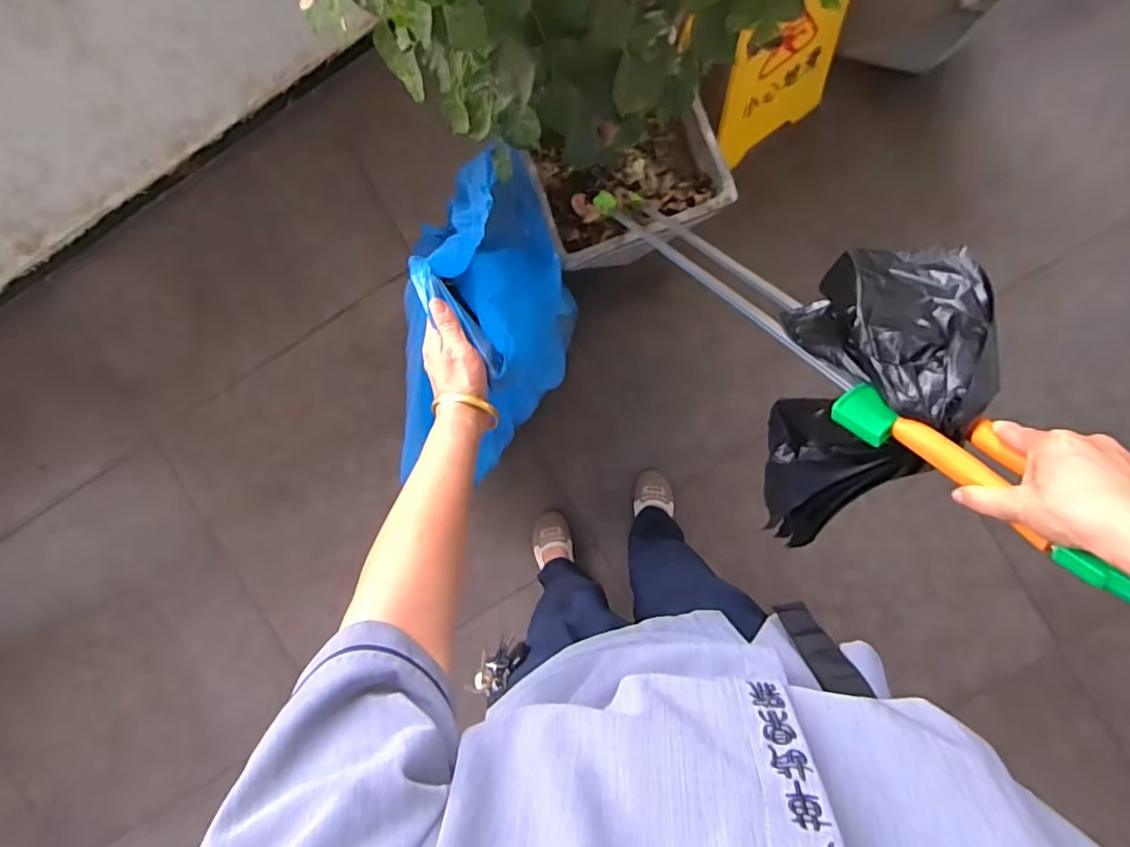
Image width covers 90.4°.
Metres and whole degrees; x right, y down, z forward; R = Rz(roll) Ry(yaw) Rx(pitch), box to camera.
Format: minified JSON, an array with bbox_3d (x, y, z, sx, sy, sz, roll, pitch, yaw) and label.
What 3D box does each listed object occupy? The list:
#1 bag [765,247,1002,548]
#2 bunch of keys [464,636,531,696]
[{"bbox_3d":[0.280,-0.032,0.552,0.121,0.224,0.287,19,94,1],"label":"bag"},{"bbox_3d":[-0.077,0.281,0.663,0.038,0.087,0.032,-31,92,33],"label":"bunch of keys"}]

